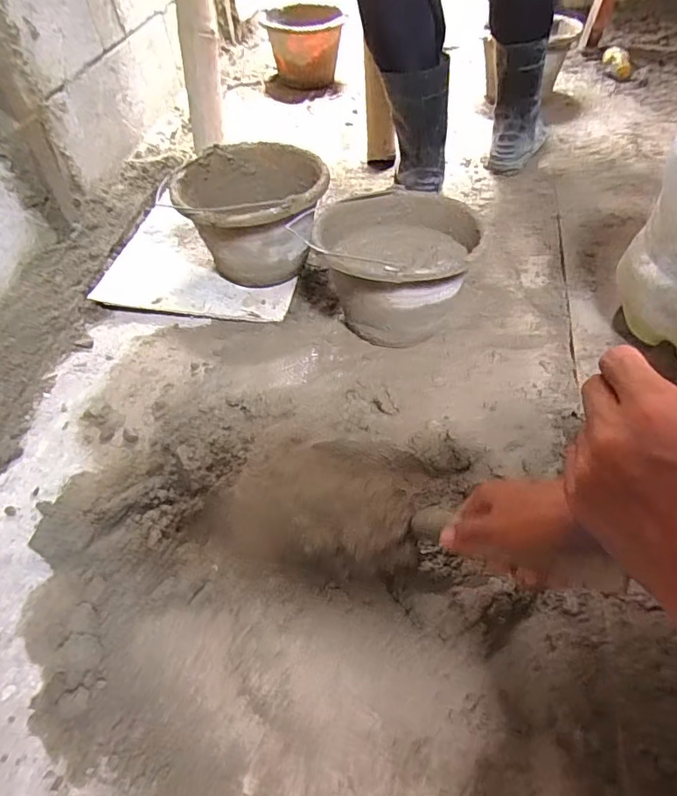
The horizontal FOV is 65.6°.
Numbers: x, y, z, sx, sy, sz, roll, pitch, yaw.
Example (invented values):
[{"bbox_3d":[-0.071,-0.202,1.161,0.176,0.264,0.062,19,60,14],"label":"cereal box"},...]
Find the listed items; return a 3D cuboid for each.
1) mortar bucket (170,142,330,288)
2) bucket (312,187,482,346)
[{"bbox_3d":[-0.134,-0.297,0.882,0.226,0.169,0.226,-2,52,2],"label":"mortar bucket"},{"bbox_3d":[0.081,-0.192,0.795,0.218,0.166,0.210,-3,49,3],"label":"bucket"}]

